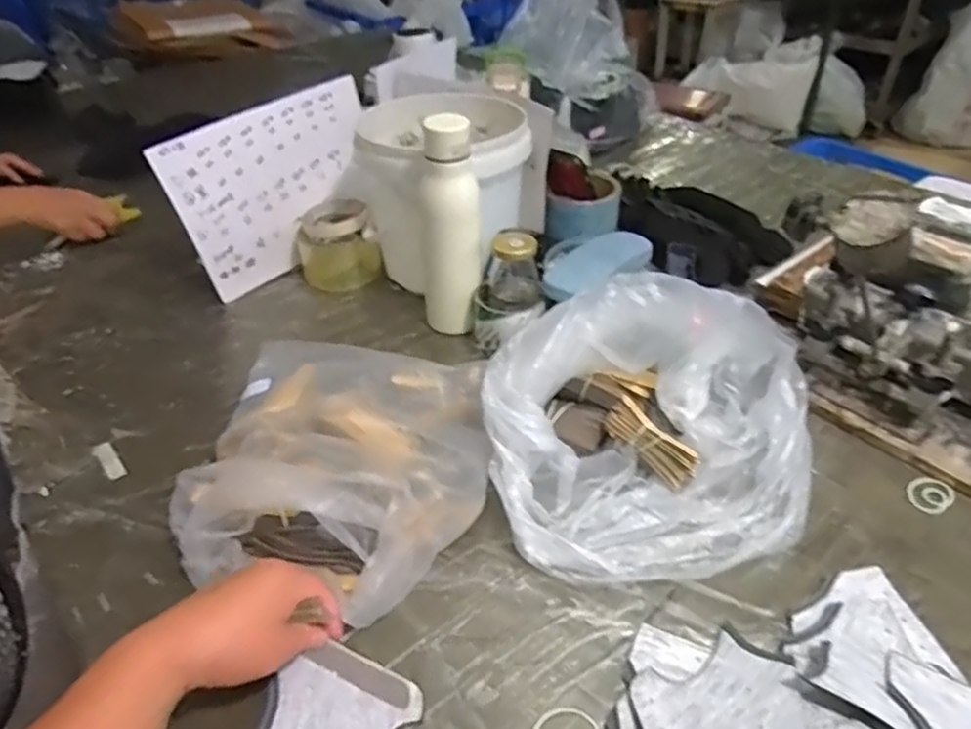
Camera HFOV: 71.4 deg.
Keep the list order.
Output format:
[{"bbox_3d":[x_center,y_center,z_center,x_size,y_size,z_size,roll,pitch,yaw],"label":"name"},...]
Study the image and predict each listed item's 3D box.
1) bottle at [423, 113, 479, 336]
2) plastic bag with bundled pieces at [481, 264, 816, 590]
[{"bbox_3d":[-0.044,-0.147,0.751,0.069,0.244,0.056,-7,36,-7],"label":"bottle"},{"bbox_3d":[0.142,0.045,0.558,0.271,0.162,0.205,-2,35,1],"label":"plastic bag with bundled pieces"}]

